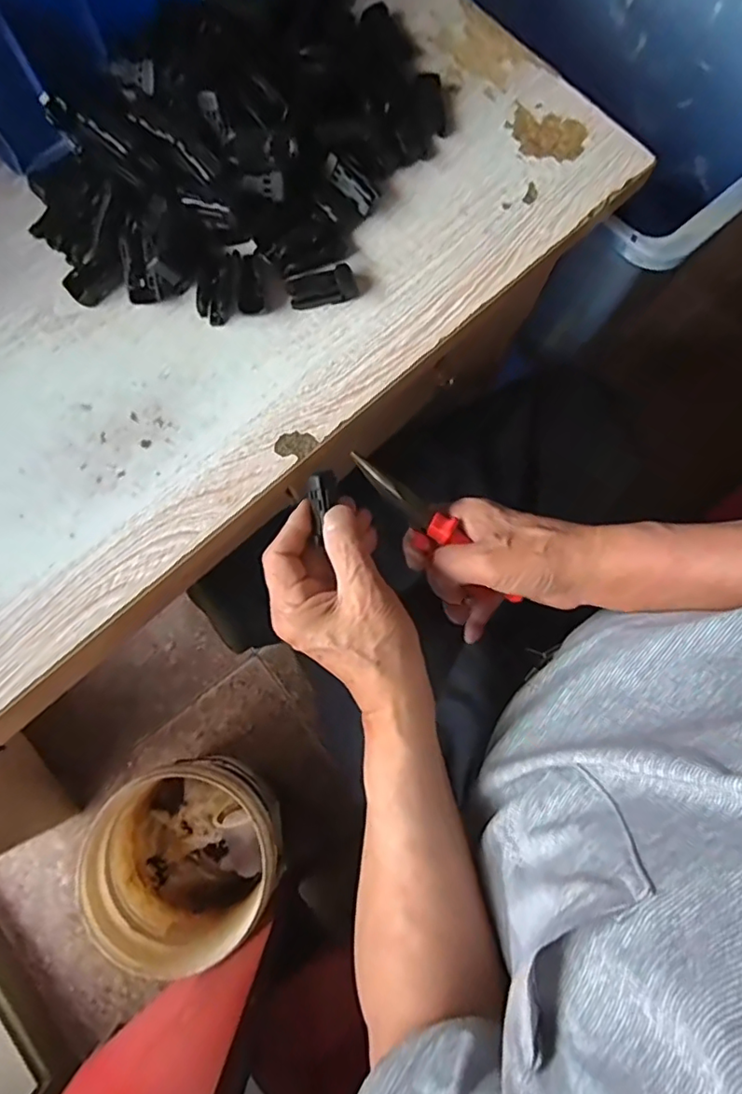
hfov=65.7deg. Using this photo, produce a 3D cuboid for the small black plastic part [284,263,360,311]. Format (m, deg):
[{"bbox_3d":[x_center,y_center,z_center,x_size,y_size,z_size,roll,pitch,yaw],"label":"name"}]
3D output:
[{"bbox_3d":[-0.033,-0.177,0.392,0.048,0.011,0.022,-16,79,-5],"label":"small black plastic part"}]

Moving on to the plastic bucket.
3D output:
[{"bbox_3d":[-0.269,0.464,0.900,0.252,0.234,0.257,0,78,-2],"label":"plastic bucket"}]

